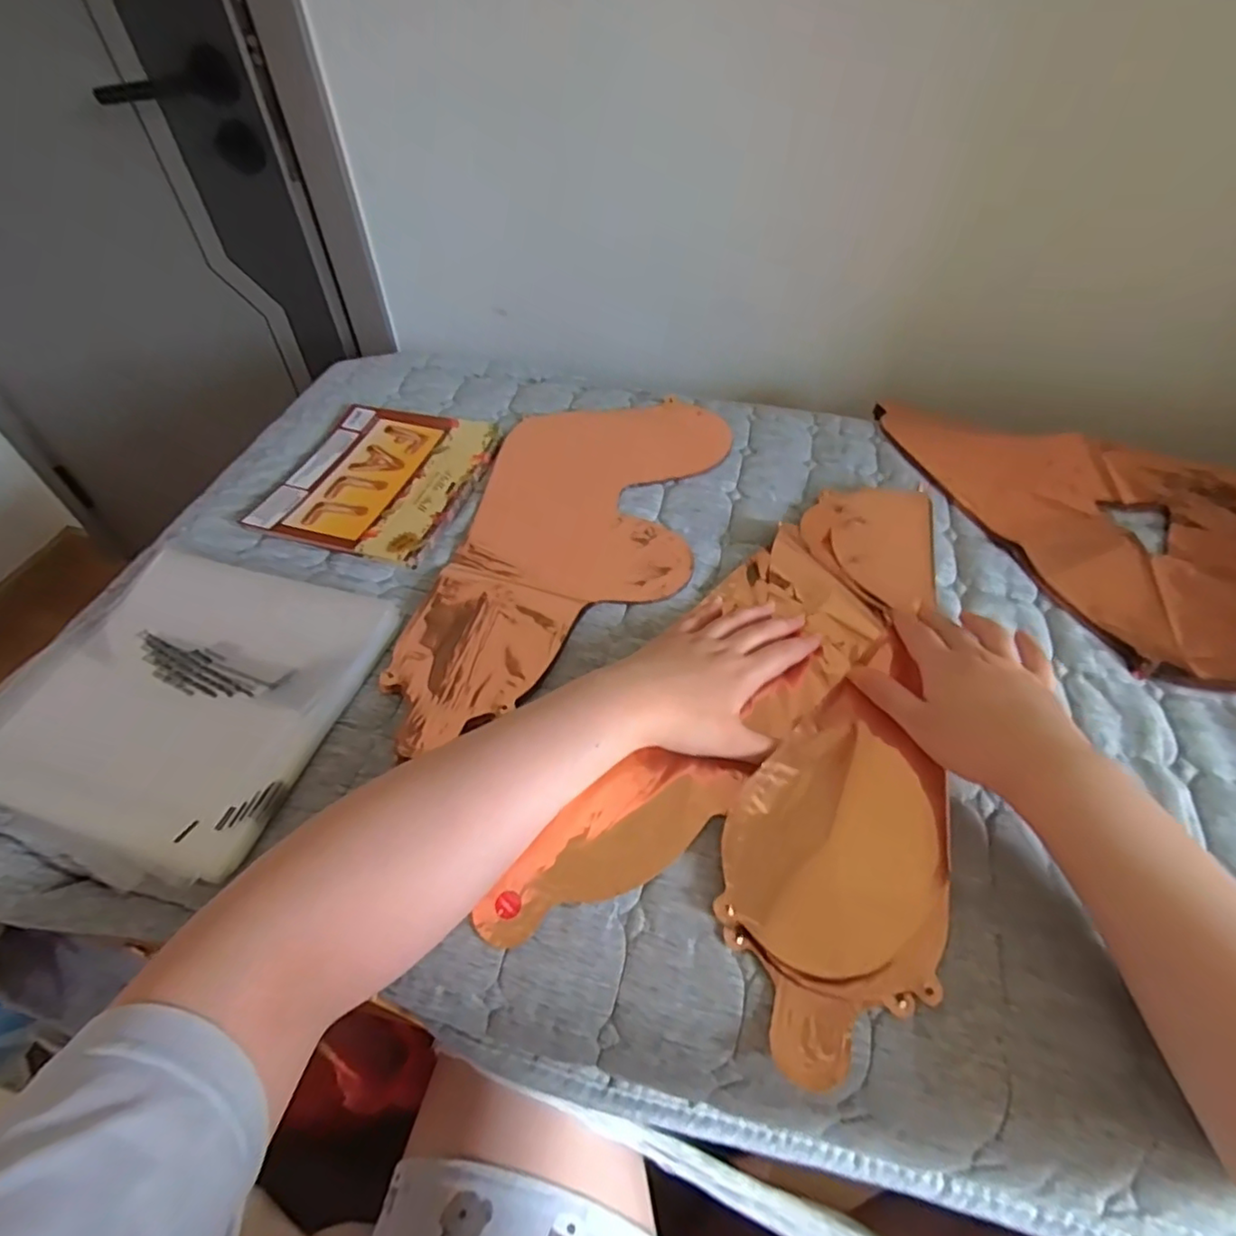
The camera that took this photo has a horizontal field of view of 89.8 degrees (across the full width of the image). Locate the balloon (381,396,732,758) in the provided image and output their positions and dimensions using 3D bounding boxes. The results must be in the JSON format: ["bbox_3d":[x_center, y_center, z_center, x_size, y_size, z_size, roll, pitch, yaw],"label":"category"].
[{"bbox_3d":[-0.041,-0.071,0.531,0.198,0.008,0.422,13,52,11],"label":"balloon"}]

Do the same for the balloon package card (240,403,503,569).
[{"bbox_3d":[-0.220,-0.135,0.581,0.165,0.007,0.192,12,52,10],"label":"balloon package card"}]

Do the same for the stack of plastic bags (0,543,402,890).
[{"bbox_3d":[-0.304,0.048,0.427,0.228,0.022,0.212,15,52,12],"label":"stack of plastic bags"}]

